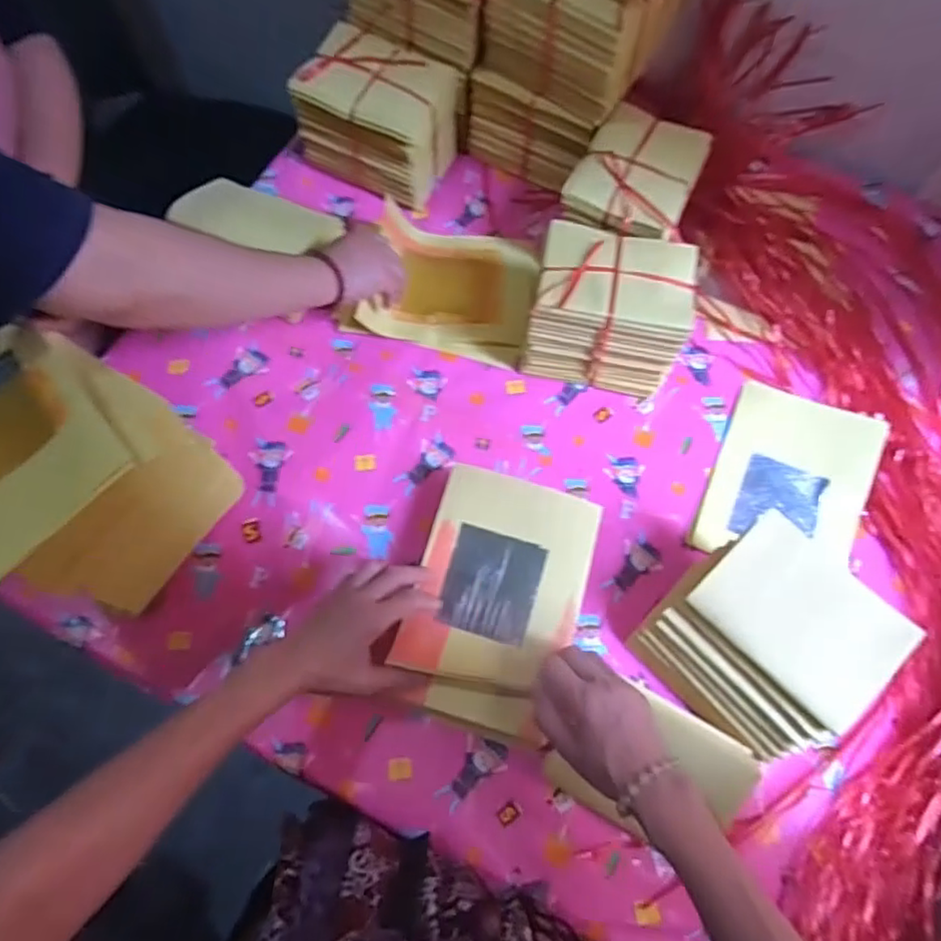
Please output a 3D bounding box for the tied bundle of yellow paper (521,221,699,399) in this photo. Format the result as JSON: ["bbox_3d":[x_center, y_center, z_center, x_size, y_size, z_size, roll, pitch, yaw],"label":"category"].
[{"bbox_3d":[0.149,-0.178,0.715,0.161,0.135,0.124,8,69,0],"label":"tied bundle of yellow paper"}]

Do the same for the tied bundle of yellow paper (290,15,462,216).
[{"bbox_3d":[-0.114,-0.439,0.806,0.163,0.130,0.119,23,70,6],"label":"tied bundle of yellow paper"}]

